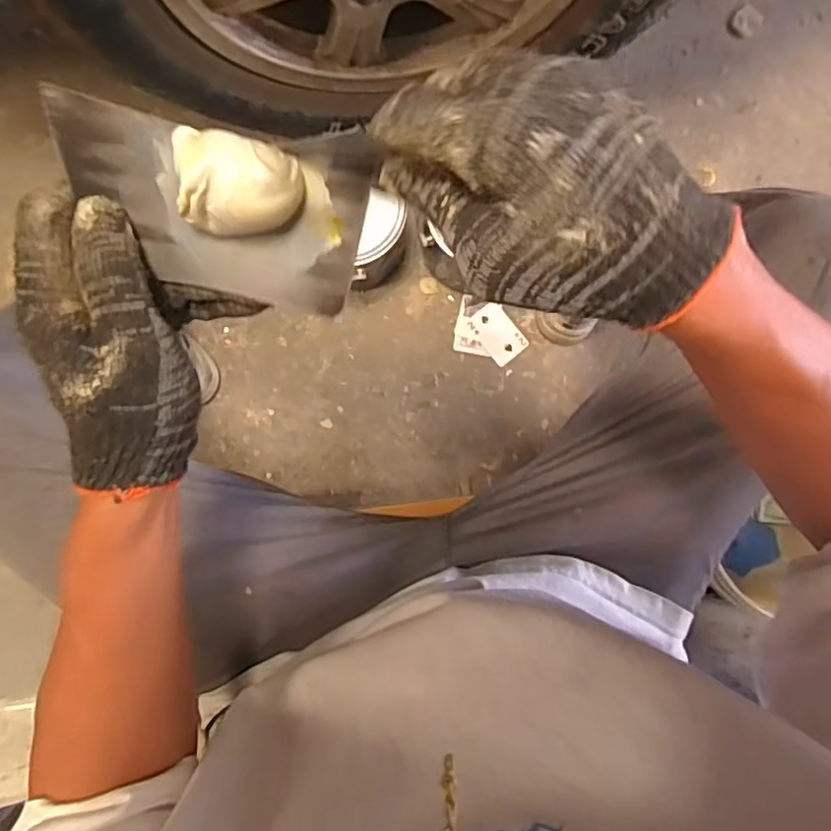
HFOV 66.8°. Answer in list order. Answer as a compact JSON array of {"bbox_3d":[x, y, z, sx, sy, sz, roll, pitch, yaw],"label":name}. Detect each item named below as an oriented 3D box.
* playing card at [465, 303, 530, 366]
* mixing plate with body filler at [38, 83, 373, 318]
[{"bbox_3d":[0.122,-0.122,0.936,0.063,0.004,0.086,-37,85,-9],"label":"playing card"},{"bbox_3d":[-0.086,-0.090,0.266,0.126,0.025,0.077,9,113,-11],"label":"mixing plate with body filler"}]

